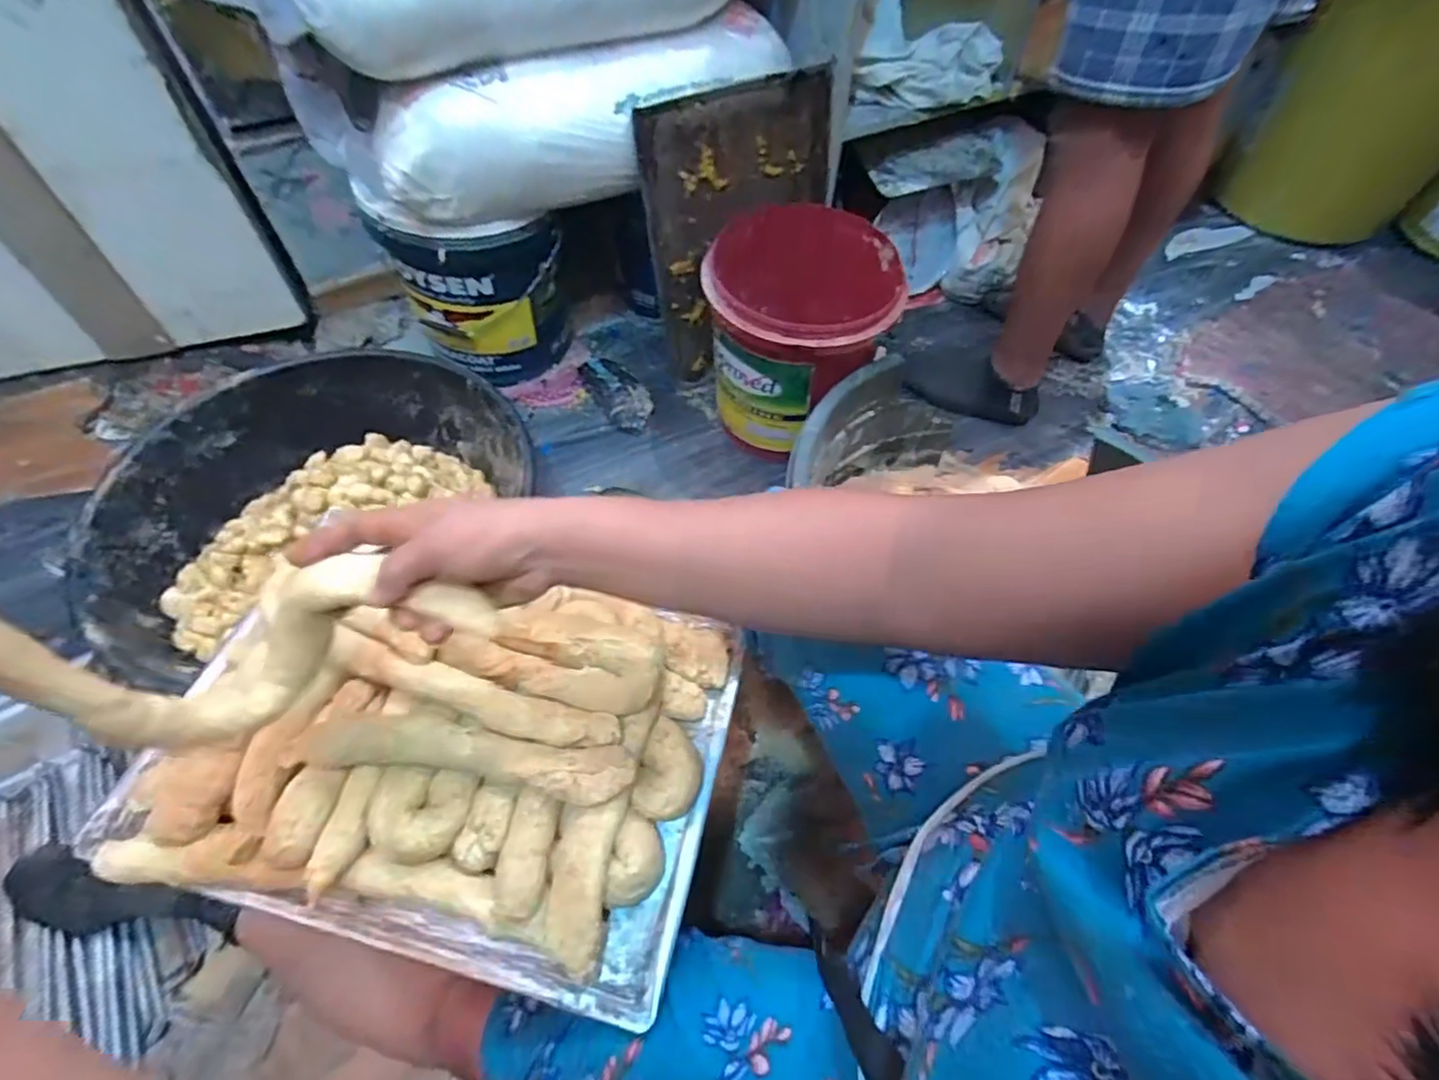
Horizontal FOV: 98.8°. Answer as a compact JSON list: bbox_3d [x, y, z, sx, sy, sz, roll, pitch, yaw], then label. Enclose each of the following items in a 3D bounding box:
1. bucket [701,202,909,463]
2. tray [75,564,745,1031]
[{"bbox_3d":[0.118,-0.320,0.991,0.270,0.310,0.269,9,57,3],"label":"bucket"},{"bbox_3d":[-0.211,0.141,0.495,0.416,0.083,0.312,13,57,6],"label":"tray"}]

